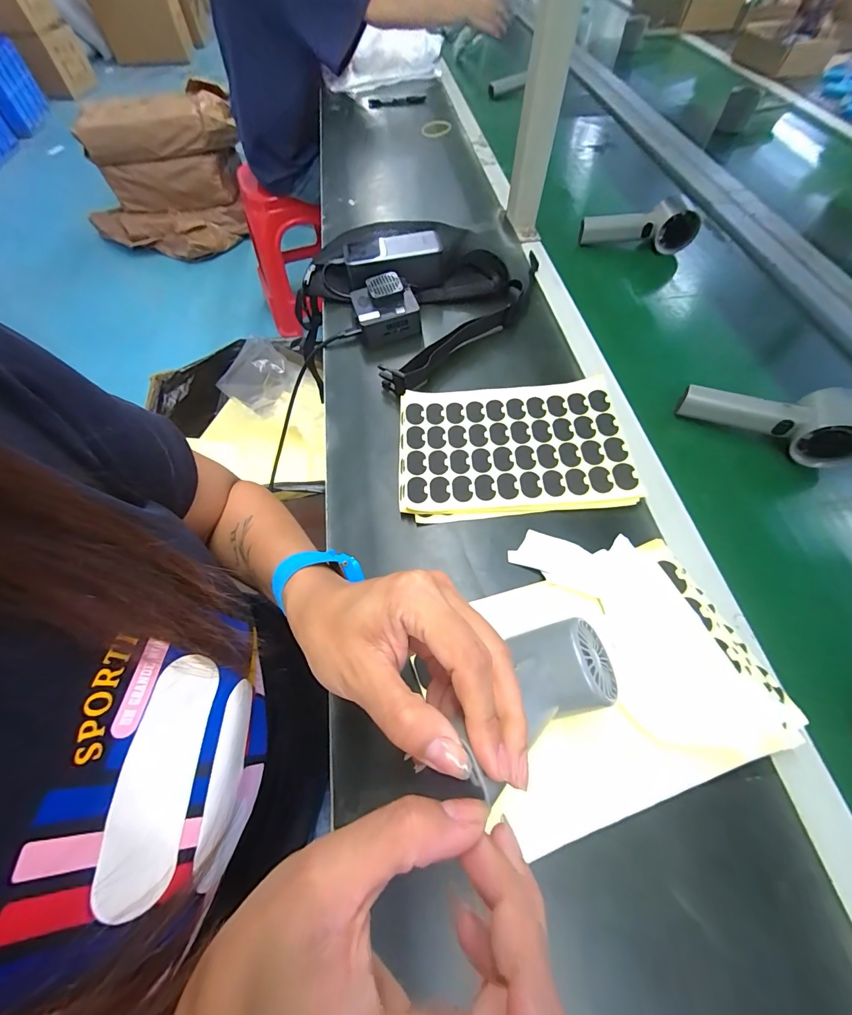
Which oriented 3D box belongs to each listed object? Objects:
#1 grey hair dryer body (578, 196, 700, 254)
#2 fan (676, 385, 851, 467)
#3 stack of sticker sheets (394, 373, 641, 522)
[{"bbox_3d":[0.307,-0.411,0.563,0.163,0.060,0.042,1,61,1],"label":"grey hair dryer body"},{"bbox_3d":[0.347,-0.093,0.380,0.159,0.062,0.039,25,64,13],"label":"fan"},{"bbox_3d":[0.085,-0.064,0.390,0.224,0.016,0.157,-2,61,-1],"label":"stack of sticker sheets"}]

